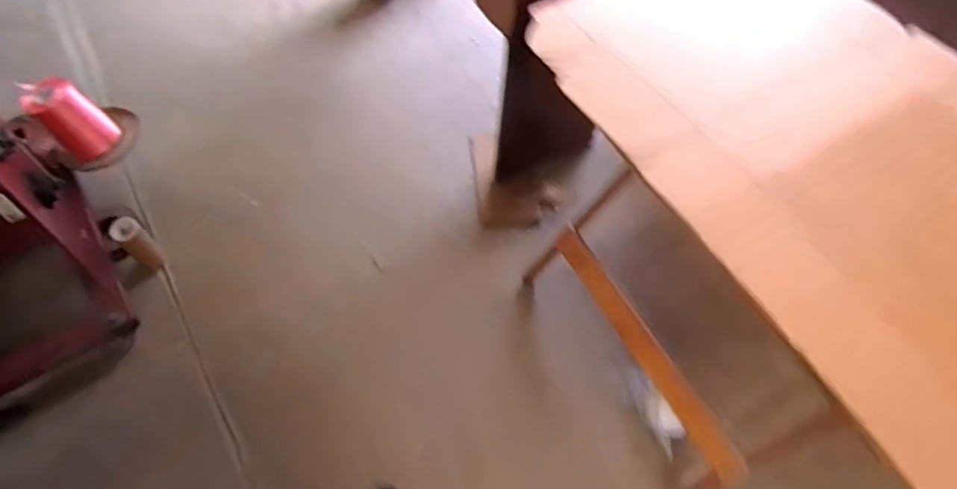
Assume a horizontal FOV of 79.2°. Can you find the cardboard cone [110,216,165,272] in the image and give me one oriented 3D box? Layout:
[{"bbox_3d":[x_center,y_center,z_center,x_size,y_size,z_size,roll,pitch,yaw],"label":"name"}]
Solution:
[{"bbox_3d":[-0.919,0.002,1.573,0.061,0.207,0.065,1,62,-1],"label":"cardboard cone"}]

